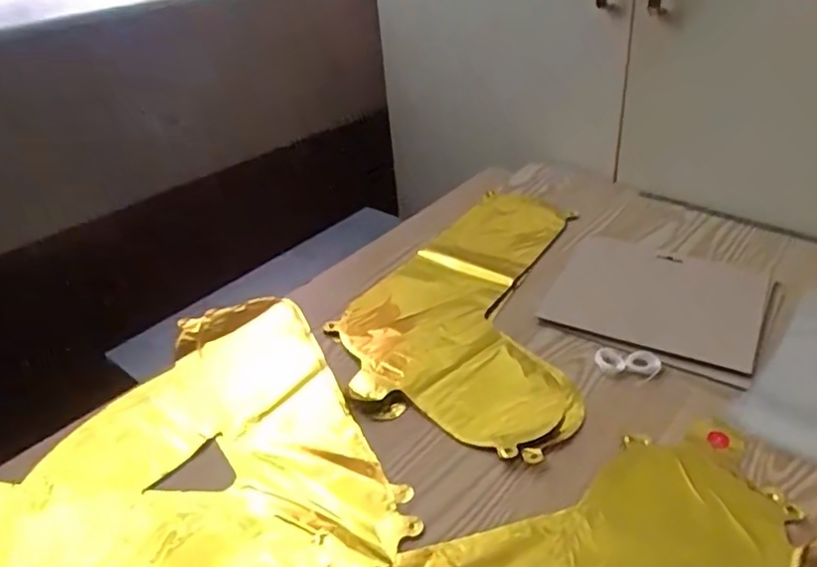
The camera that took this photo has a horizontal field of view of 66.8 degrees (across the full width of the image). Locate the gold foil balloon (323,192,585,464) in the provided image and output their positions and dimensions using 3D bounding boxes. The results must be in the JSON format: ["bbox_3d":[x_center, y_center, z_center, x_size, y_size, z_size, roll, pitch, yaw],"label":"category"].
[{"bbox_3d":[0.073,0.001,0.661,0.230,0.009,0.422,7,35,17],"label":"gold foil balloon"}]

